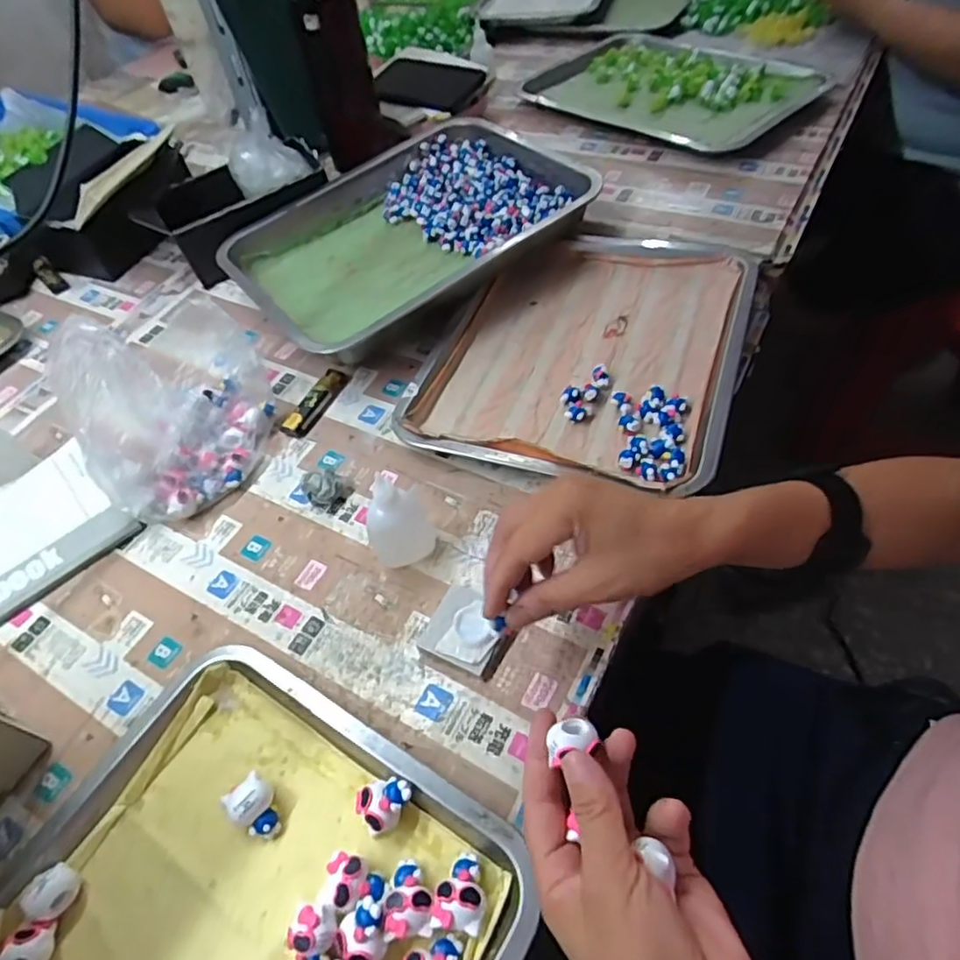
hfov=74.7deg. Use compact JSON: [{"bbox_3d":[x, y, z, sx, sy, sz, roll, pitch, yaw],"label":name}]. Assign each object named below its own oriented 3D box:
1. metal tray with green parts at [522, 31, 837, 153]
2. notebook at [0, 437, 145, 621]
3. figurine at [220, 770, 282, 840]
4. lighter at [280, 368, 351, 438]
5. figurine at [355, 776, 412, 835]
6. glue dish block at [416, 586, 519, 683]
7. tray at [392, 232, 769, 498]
[{"bbox_3d":[0.224,-0.489,0.792,0.328,0.032,0.228,32,63,27],"label":"metal tray with green parts"},{"bbox_3d":[-0.394,0.057,0.508,0.188,0.008,0.138,-39,58,-22],"label":"notebook"},{"bbox_3d":[-0.128,0.187,0.361,0.033,0.025,0.023,36,64,29],"label":"figurine"},{"bbox_3d":[-0.150,-0.072,0.577,0.020,0.014,0.082,20,57,20],"label":"lighter"},{"bbox_3d":[-0.052,0.179,0.348,0.028,0.023,0.025,-34,56,-19],"label":"figurine"},{"bbox_3d":[-0.008,0.099,0.419,0.055,0.016,0.050,23,58,22],"label":"glue dish block"},{"bbox_3d":[0.095,-0.120,0.570,0.262,0.035,0.299,14,55,16],"label":"tray"}]

